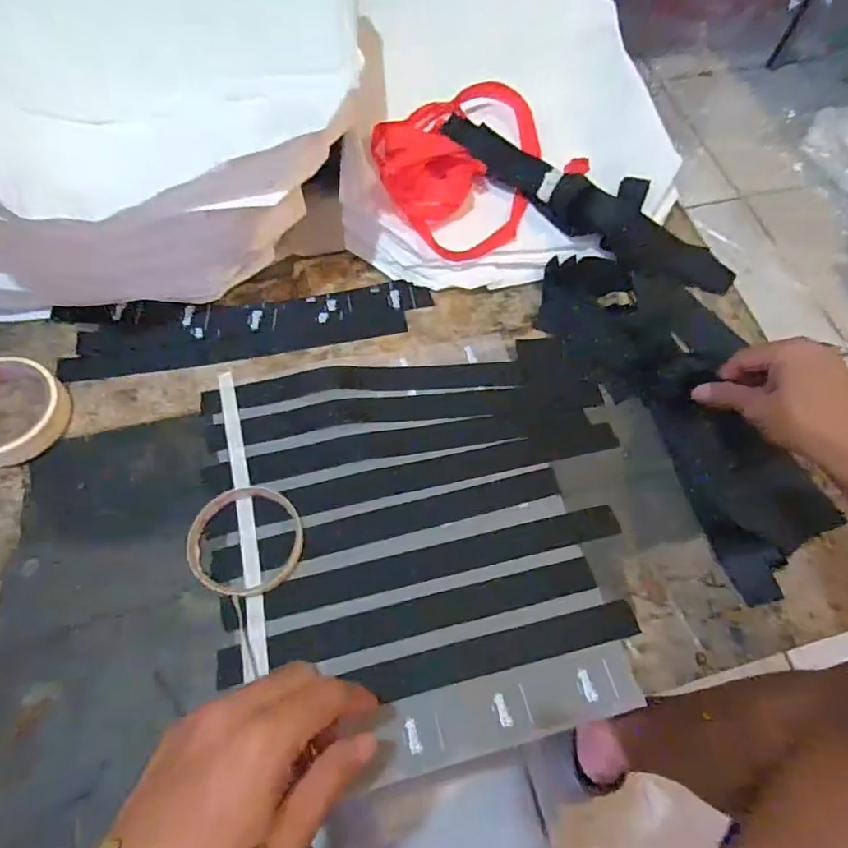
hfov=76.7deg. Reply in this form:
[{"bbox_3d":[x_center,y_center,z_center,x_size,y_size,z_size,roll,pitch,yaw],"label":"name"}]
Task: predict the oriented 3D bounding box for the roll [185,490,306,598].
[{"bbox_3d":[-0.136,0.087,0.409,0.085,0.008,0.085,-3,66,-4],"label":"roll"}]

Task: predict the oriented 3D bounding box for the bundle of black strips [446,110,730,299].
[{"bbox_3d":[0.158,-0.230,0.548,0.334,0.035,0.073,33,68,11],"label":"bundle of black strips"}]

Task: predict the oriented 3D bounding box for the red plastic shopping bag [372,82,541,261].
[{"bbox_3d":[0.030,-0.271,0.555,0.165,0.043,0.222,13,65,3],"label":"red plastic shopping bag"}]

